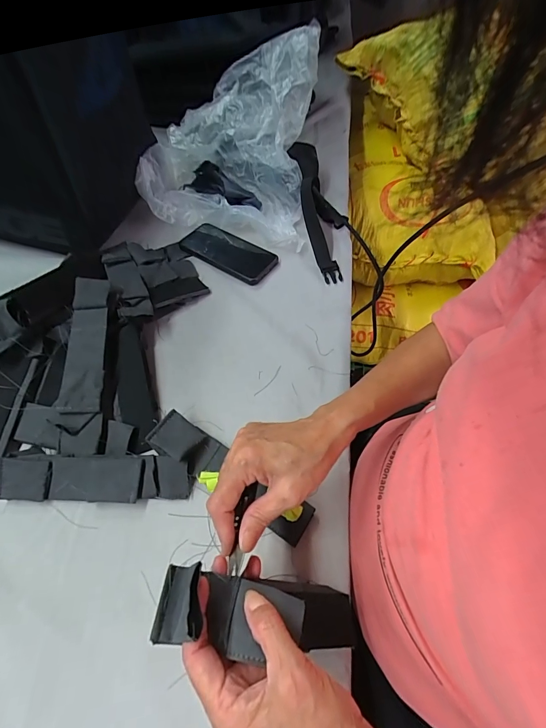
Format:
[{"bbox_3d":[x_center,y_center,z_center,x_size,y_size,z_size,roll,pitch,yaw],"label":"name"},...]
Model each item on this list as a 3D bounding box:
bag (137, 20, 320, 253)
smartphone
[{"bbox_3d":[-0.070,-0.388,0.601,0.279,0.216,0.268,9,58,4],"label":"bag"},{"bbox_3d":[-0.077,-0.193,0.593,0.171,0.015,0.085,29,61,15],"label":"smartphone"}]

